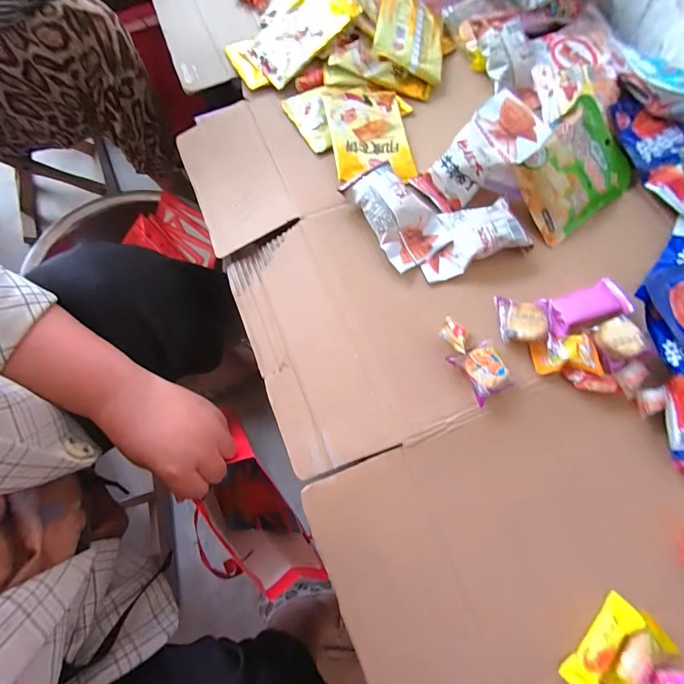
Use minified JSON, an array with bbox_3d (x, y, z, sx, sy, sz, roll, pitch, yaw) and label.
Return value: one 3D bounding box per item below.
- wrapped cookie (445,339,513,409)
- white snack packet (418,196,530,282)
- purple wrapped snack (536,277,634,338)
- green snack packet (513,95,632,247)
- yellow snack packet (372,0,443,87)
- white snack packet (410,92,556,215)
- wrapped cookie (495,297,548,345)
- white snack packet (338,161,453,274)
[{"bbox_3d":[0.142,0.030,0.349,0.045,0.021,0.055,-29,74,-11],"label":"wrapped cookie"},{"bbox_3d":[0.144,-0.119,0.392,0.114,0.033,0.069,-17,72,-7],"label":"white snack packet"},{"bbox_3d":[0.262,-0.037,0.376,0.094,0.018,0.043,-17,72,-7],"label":"purple wrapped snack"},{"bbox_3d":[0.279,-0.206,0.410,0.155,0.021,0.116,-37,105,-12],"label":"green snack packet"},{"bbox_3d":[0.100,-0.439,0.488,0.102,0.014,0.136,14,74,-16],"label":"yellow snack packet"},{"bbox_3d":[0.155,-0.213,0.392,0.138,0.033,0.072,-37,72,24],"label":"white snack packet"},{"bbox_3d":[0.192,-0.025,0.367,0.044,0.023,0.051,4,71,0],"label":"wrapped cookie"},{"bbox_3d":[0.063,-0.149,0.398,0.078,0.038,0.121,-31,74,-11],"label":"white snack packet"}]

